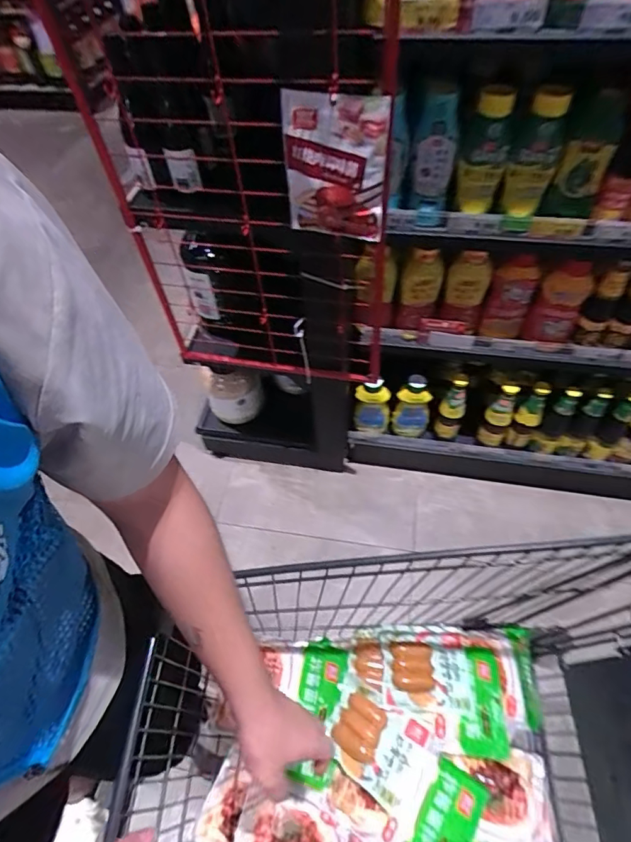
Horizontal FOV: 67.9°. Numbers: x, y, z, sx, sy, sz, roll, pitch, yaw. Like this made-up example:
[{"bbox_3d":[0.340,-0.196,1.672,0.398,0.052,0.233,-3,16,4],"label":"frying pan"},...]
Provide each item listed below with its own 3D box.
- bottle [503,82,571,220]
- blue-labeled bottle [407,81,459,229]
[{"bbox_3d":[0.362,-0.440,0.779,0.074,0.195,0.069,17,58,14],"label":"bottle"},{"bbox_3d":[0.202,-0.453,0.807,0.067,0.238,0.064,8,56,9],"label":"blue-labeled bottle"}]

